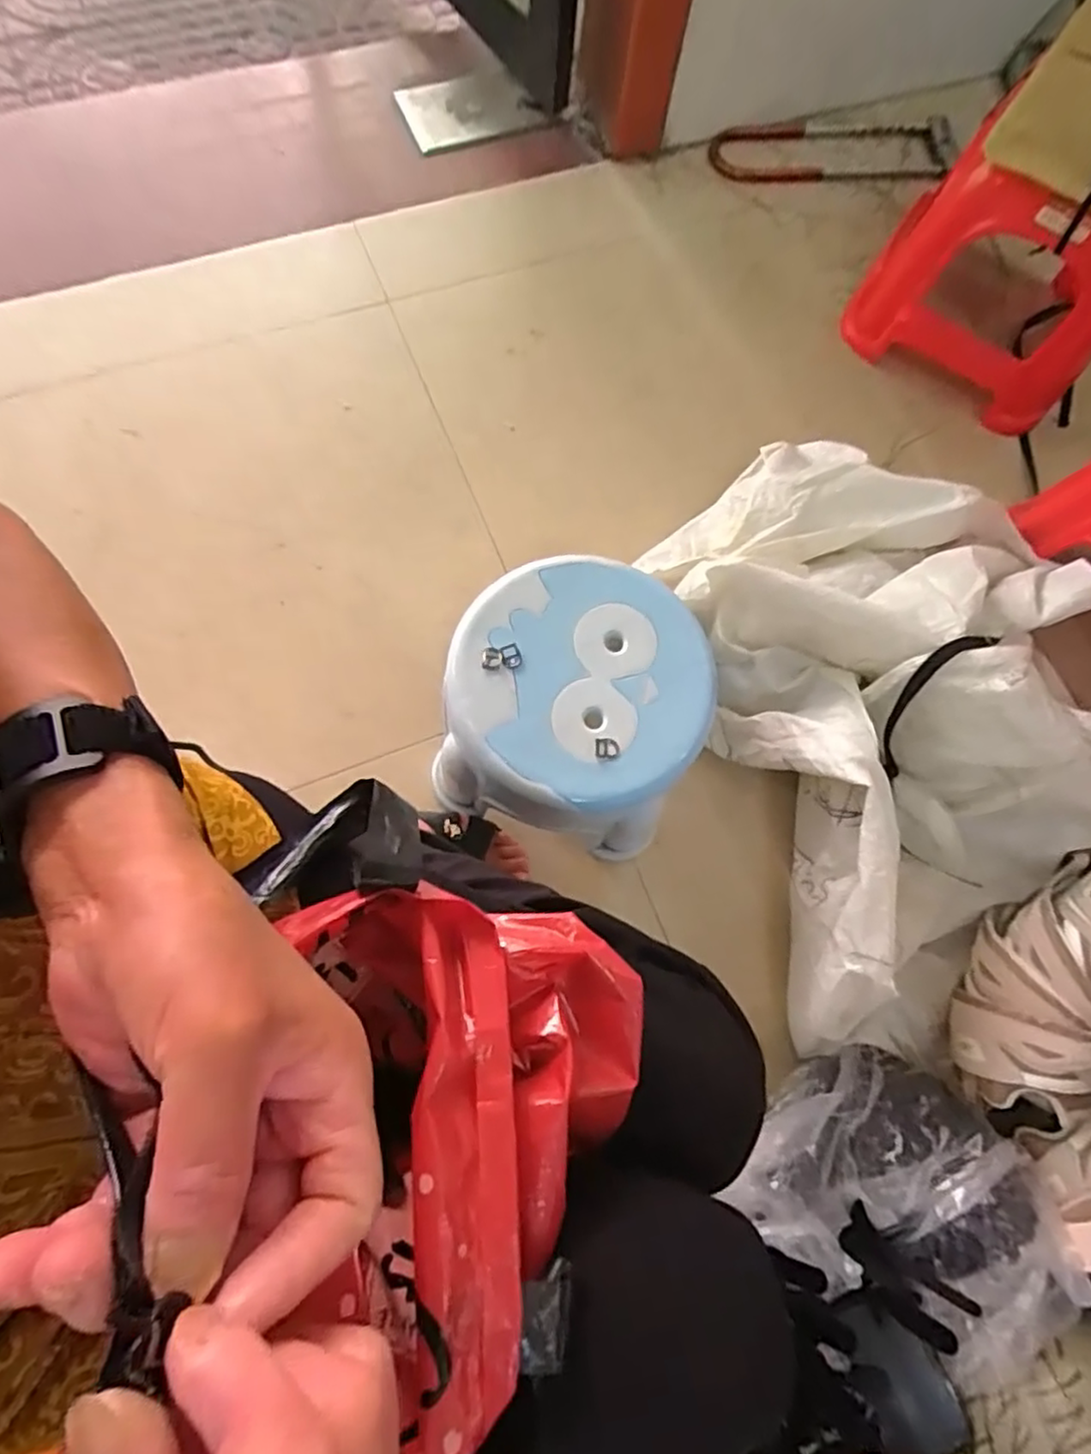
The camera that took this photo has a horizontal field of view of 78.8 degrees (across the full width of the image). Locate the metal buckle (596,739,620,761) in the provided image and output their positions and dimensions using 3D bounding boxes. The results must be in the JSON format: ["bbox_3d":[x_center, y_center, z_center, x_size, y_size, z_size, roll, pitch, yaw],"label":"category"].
[{"bbox_3d":[0.053,0.019,0.563,0.021,0.004,0.019,2,74,-4],"label":"metal buckle"}]

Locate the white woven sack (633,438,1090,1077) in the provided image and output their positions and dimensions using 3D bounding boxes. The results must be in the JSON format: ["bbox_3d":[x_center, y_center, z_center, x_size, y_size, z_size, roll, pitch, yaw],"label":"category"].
[{"bbox_3d":[0.382,-0.029,0.696,0.409,0.197,0.671,-11,76,-8],"label":"white woven sack"}]

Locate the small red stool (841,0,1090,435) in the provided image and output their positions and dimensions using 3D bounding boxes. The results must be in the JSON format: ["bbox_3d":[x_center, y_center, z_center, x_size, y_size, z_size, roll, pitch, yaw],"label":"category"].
[{"bbox_3d":[0.604,-0.607,0.809,0.288,0.281,0.283,34,75,5],"label":"small red stool"}]

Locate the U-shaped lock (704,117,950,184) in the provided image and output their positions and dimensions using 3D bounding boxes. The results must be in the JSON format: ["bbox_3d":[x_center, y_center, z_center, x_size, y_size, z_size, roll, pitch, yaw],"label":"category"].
[{"bbox_3d":[0.444,-0.892,1.027,0.387,0.022,0.112,-5,75,-6],"label":"U-shaped lock"}]

